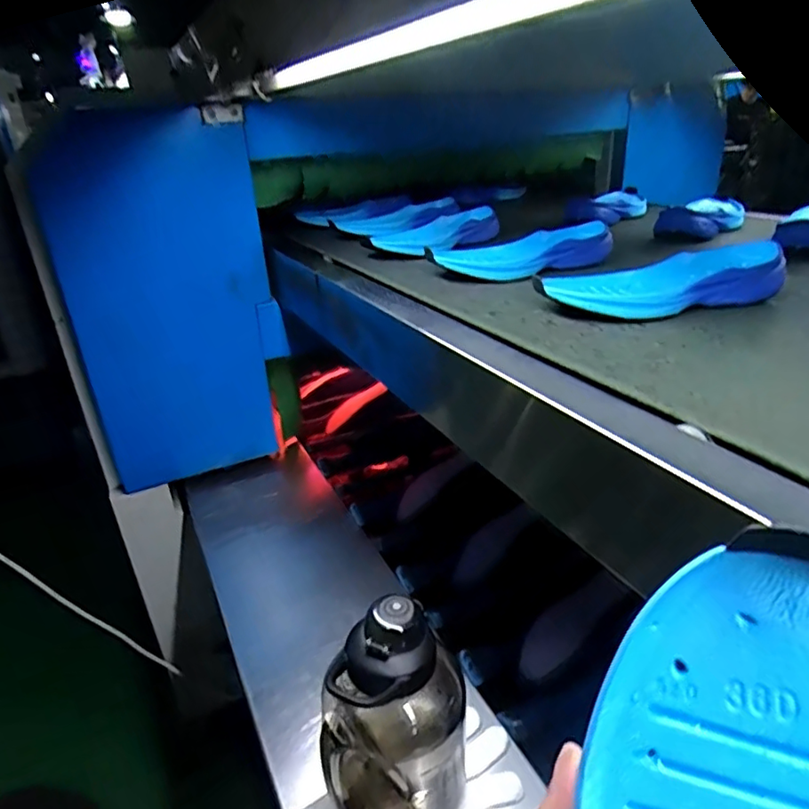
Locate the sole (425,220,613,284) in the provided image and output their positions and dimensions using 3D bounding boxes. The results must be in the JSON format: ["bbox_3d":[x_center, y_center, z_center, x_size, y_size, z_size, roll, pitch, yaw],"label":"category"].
[{"bbox_3d":[0.151,-0.191,0.737,0.240,0.043,0.078,-14,28,-20],"label":"sole"}]

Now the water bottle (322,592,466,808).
[{"bbox_3d":[-0.008,0.286,0.510,0.114,0.221,0.088,-1,27,6],"label":"water bottle"}]

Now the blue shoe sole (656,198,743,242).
[{"bbox_3d":[0.471,-0.292,0.912,0.083,0.042,0.232,19,34,38],"label":"blue shoe sole"}]

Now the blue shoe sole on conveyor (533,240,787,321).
[{"bbox_3d":[0.254,-0.121,0.583,0.247,0.045,0.072,-6,26,-6],"label":"blue shoe sole on conveyor"}]

